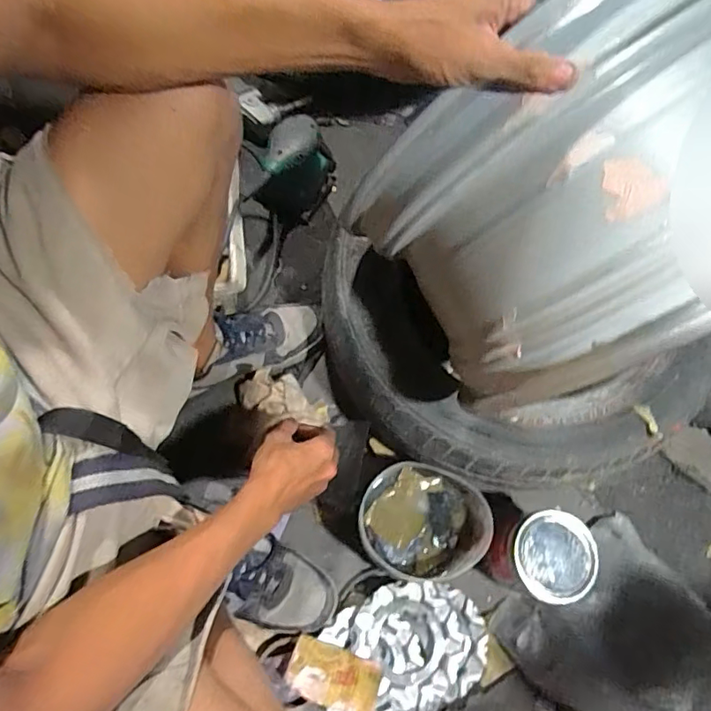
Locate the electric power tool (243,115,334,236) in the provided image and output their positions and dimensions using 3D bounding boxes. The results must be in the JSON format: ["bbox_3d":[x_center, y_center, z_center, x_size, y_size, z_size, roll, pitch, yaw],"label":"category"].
[{"bbox_3d":[-0.096,-0.307,0.869,0.109,0.127,0.154,41,75,11],"label":"electric power tool"}]

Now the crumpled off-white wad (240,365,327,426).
[{"bbox_3d":[-0.101,0.065,0.770,0.130,0.045,0.065,23,71,-6],"label":"crumpled off-white wad"}]

